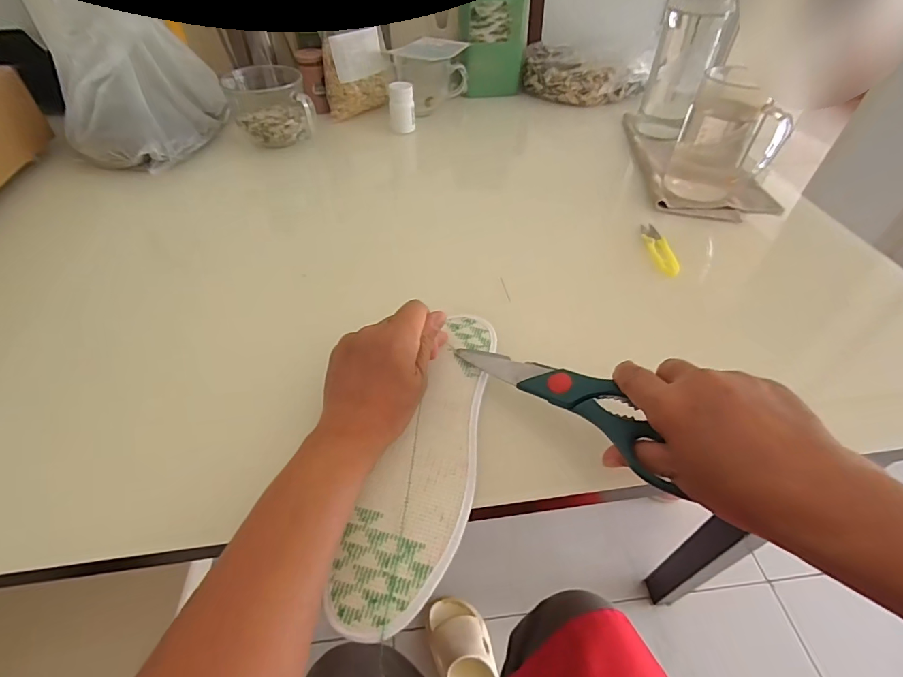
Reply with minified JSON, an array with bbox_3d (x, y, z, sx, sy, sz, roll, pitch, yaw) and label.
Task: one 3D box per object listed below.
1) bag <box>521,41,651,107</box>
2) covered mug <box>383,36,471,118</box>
[{"bbox_3d":[0.224,-0.453,0.752,0.211,0.063,0.098,18,49,15],"label":"bag"},{"bbox_3d":[-0.035,-0.420,0.692,0.115,0.084,0.086,7,47,5],"label":"covered mug"}]

